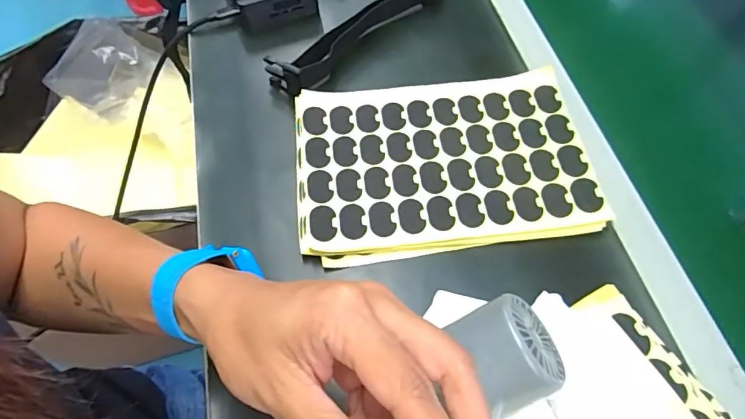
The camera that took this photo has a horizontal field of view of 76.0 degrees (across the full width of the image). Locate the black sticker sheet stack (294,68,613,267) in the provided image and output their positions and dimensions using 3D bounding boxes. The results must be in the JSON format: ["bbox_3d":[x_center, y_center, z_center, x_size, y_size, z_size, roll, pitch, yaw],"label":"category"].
[{"bbox_3d":[0.053,-0.042,0.378,0.222,0.015,0.154,-4,60,-6],"label":"black sticker sheet stack"}]

